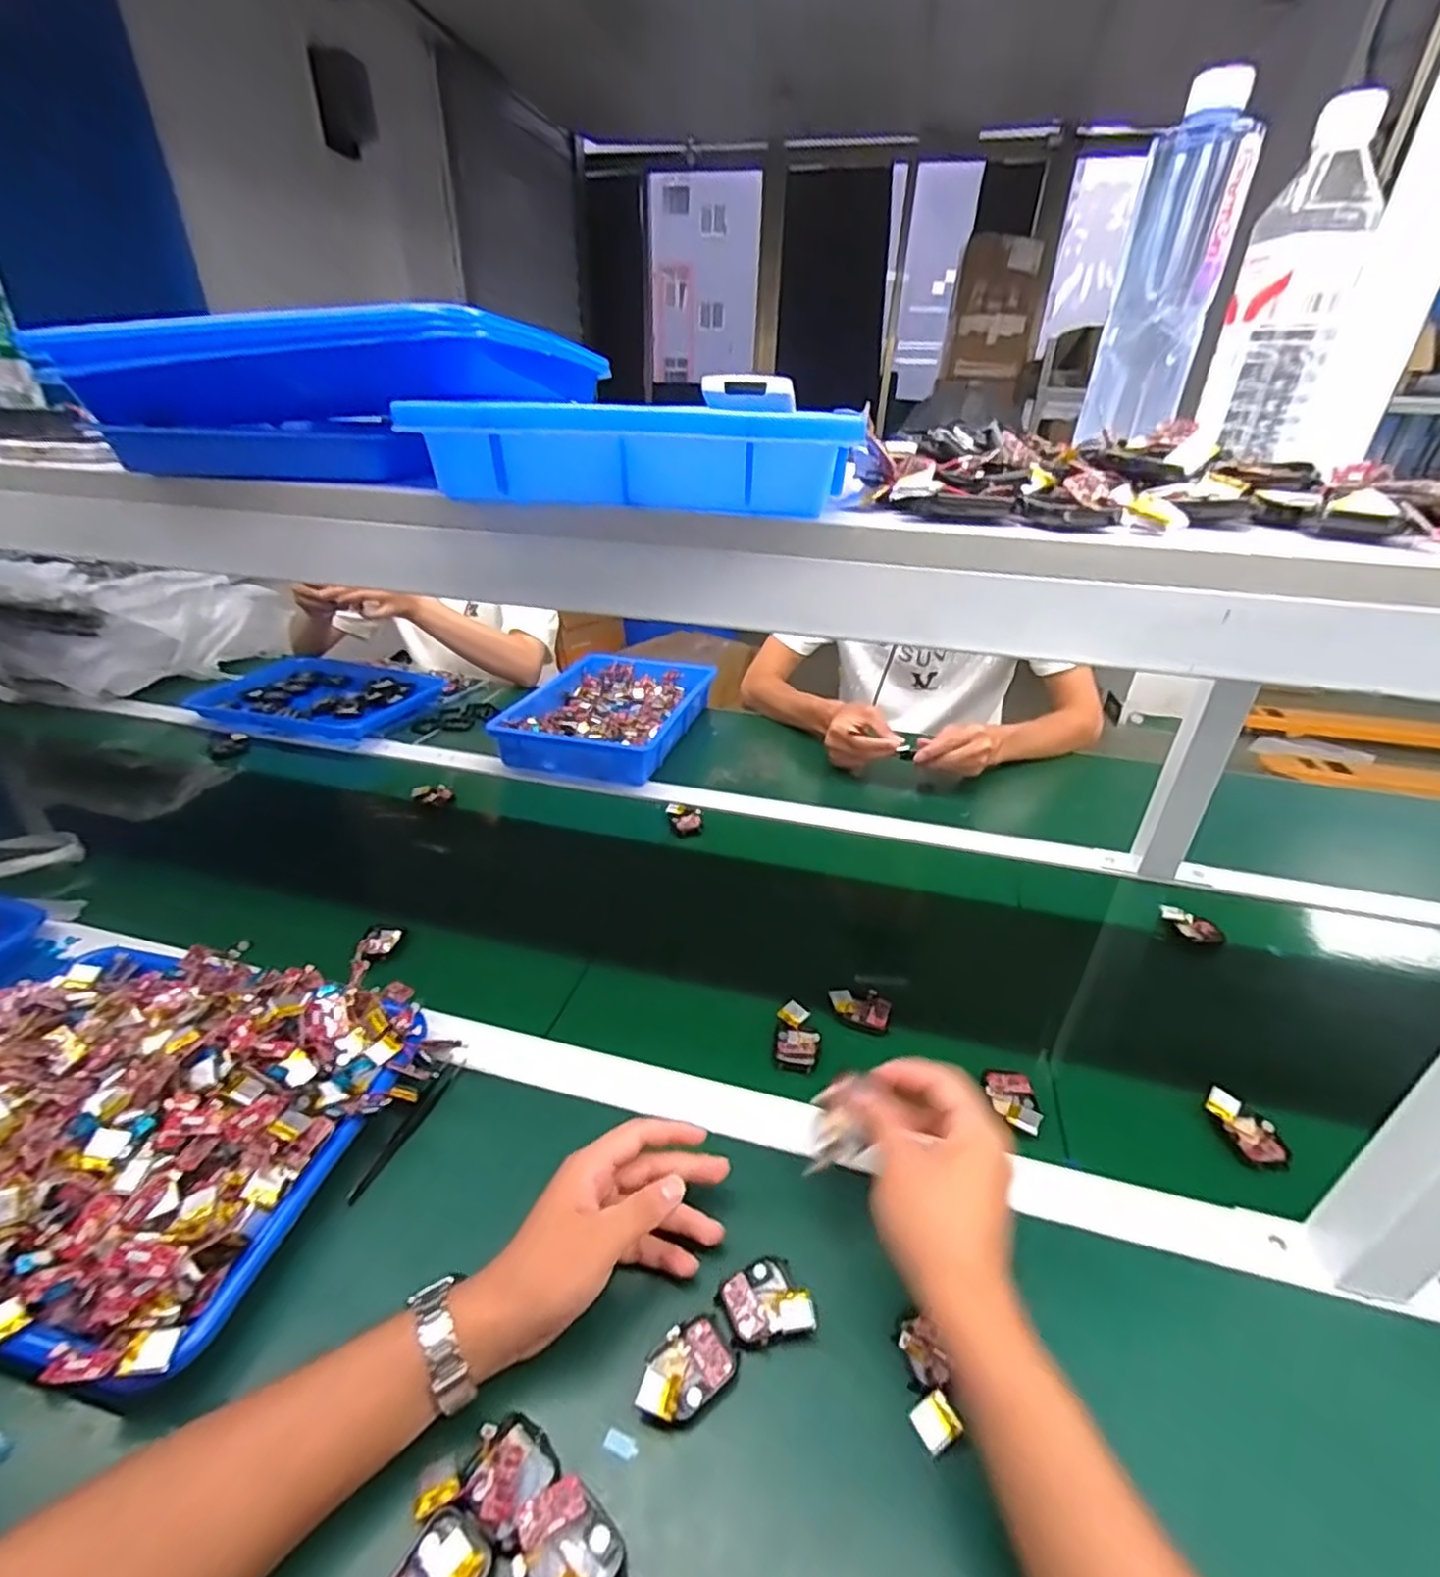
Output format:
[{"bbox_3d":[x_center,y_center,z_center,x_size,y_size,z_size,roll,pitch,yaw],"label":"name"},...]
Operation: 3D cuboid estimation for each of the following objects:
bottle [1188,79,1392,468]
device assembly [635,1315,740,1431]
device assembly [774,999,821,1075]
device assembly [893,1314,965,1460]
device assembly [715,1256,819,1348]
[{"bbox_3d":[0.394,-0.342,0.469,0.068,0.191,0.075,22,36,31],"label":"bottle"},{"bbox_3d":[-0.019,0.317,0.369,0.038,0.018,0.054,27,39,37],"label":"device assembly"},{"bbox_3d":[0.065,0.206,0.567,0.035,0.017,0.059,4,31,5],"label":"device assembly"},{"bbox_3d":[0.112,0.322,0.369,0.029,0.008,0.056,-1,31,-4],"label":"device assembly"},{"bbox_3d":[0.028,0.301,0.396,0.047,0.011,0.046,-19,36,-30],"label":"device assembly"}]

